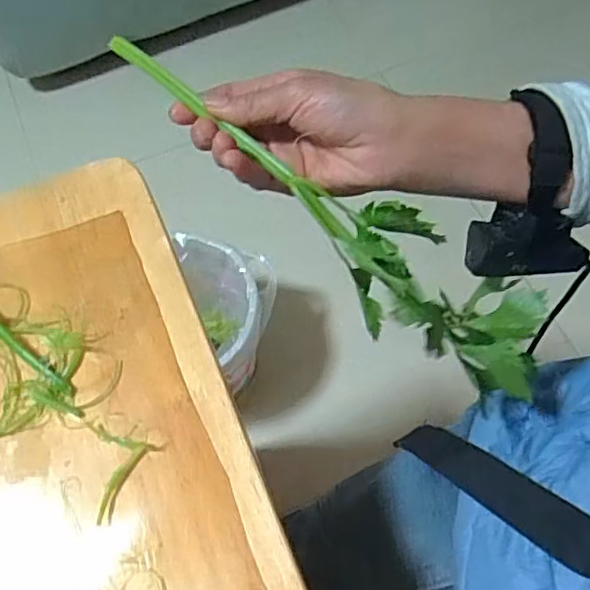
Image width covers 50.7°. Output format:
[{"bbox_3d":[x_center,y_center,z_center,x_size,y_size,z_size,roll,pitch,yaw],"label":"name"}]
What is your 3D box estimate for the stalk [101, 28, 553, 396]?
[{"bbox_3d":[0.021,-0.052,0.372,0.323,0.057,0.077,38,69,-4],"label":"stalk"}]

